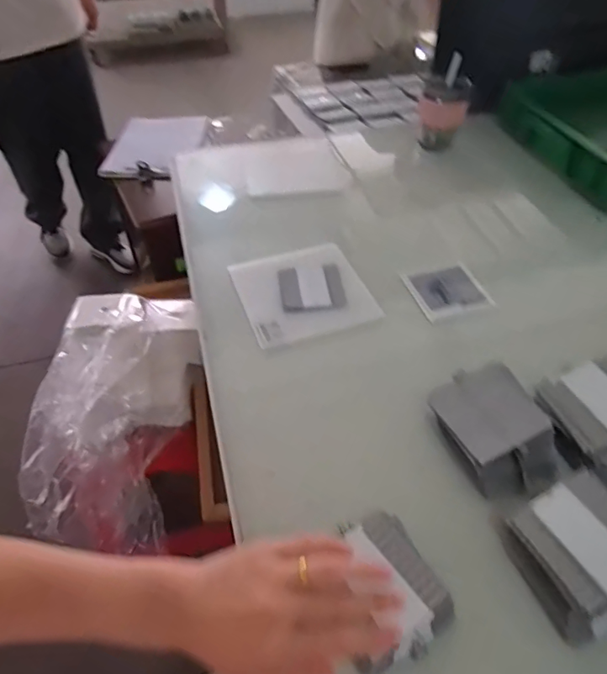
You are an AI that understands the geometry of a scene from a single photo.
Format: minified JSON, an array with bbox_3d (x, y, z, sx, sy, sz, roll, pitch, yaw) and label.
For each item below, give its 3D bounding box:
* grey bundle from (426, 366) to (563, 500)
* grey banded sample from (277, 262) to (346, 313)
[{"bbox_3d":[0.182,0.083,0.463,0.082,0.048,0.110,-13,48,-13],"label":"grey bundle"},{"bbox_3d":[0.010,-0.065,0.636,0.080,0.006,0.079,-4,47,-5],"label":"grey banded sample"}]

